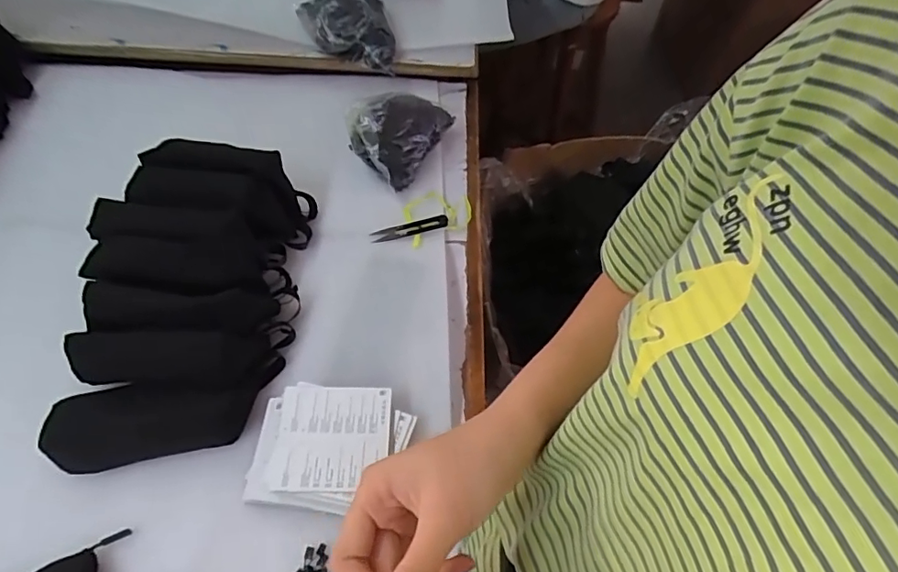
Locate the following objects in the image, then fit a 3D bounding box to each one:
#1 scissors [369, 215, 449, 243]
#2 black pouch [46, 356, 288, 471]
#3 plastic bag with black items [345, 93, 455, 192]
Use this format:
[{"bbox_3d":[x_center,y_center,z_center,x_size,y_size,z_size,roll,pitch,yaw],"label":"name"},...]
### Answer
[{"bbox_3d":[-0.050,-0.075,0.686,0.102,0.004,0.022,-15,58,-12],"label":"scissors"},{"bbox_3d":[-0.284,0.125,0.528,0.222,0.040,0.086,-9,57,-9],"label":"black pouch"},{"bbox_3d":[-0.065,-0.222,0.741,0.094,0.083,0.153,29,59,16],"label":"plastic bag with black items"}]

